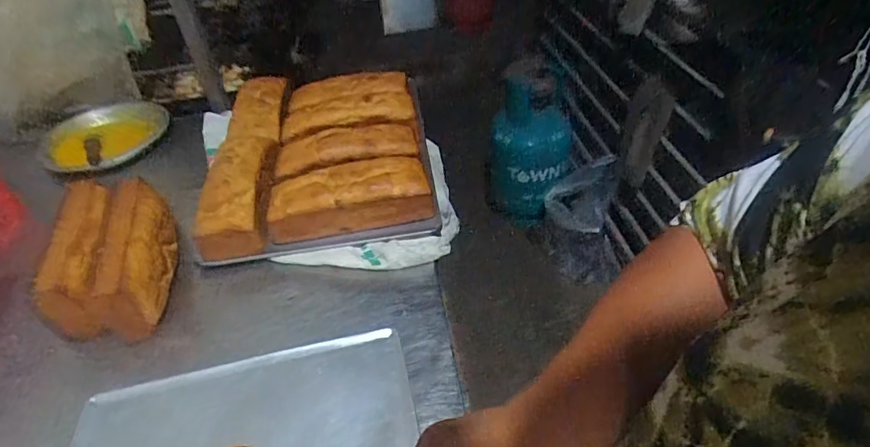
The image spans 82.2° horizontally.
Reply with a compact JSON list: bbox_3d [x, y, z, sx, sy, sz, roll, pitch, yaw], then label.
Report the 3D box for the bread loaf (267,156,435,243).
[{"bbox_3d":[-0.111,-0.029,0.670,0.209,0.078,0.083,-11,40,-4],"label":"bread loaf"}]

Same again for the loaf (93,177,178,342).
[{"bbox_3d":[-0.368,0.037,0.630,0.064,0.088,0.210,-14,41,-7],"label":"loaf"}]

